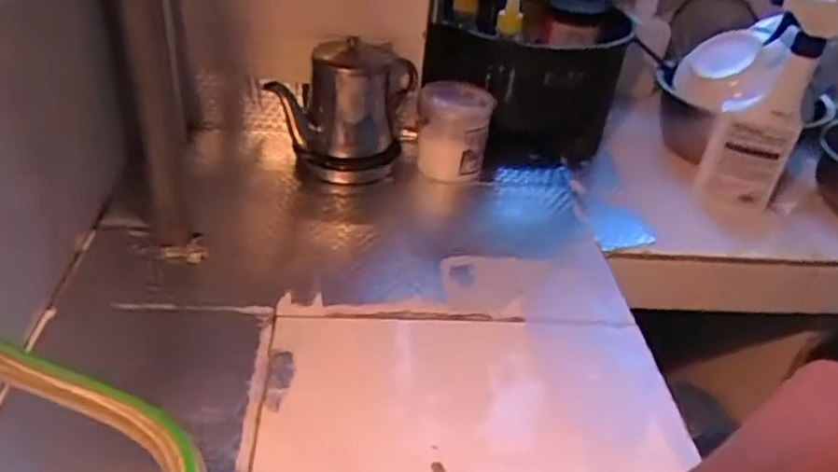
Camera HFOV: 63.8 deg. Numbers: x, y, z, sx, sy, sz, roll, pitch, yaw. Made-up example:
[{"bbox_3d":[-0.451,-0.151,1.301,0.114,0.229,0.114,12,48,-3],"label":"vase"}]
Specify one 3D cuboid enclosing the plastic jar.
[{"bbox_3d":[0.041,-0.129,0.822,0.085,0.092,0.088,5,36,-4],"label":"plastic jar"}]

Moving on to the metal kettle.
[{"bbox_3d":[-0.082,-0.147,0.781,0.178,0.145,0.119,-4,37,-16],"label":"metal kettle"}]

